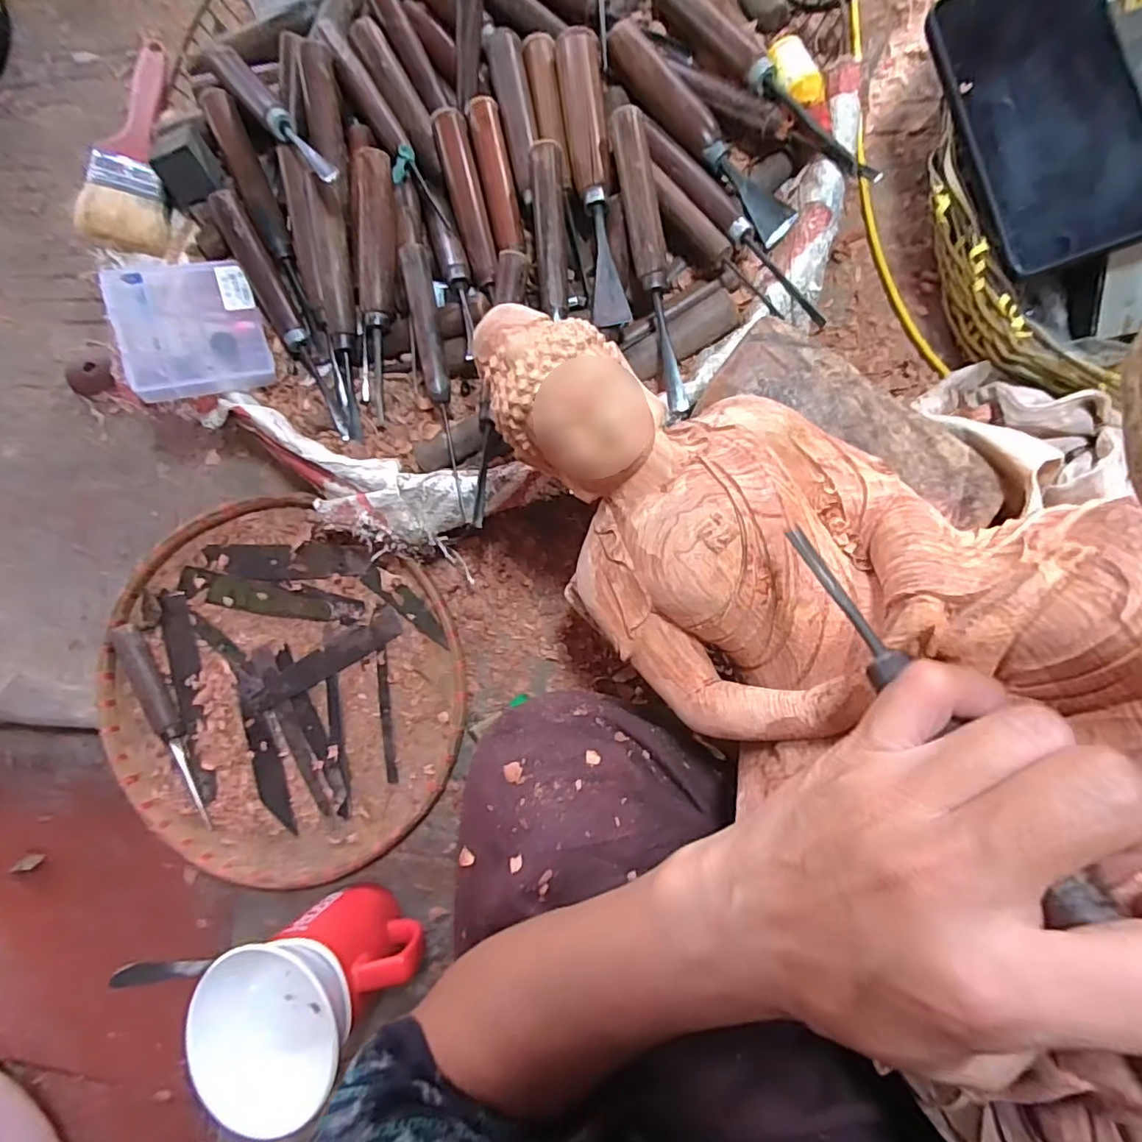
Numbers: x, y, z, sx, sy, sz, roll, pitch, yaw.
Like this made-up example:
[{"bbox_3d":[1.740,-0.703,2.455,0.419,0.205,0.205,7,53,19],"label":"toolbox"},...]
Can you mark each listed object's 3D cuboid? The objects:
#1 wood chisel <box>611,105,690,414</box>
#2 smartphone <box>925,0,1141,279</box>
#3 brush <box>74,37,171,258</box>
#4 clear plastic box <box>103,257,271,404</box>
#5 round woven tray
[{"bbox_3d":[0.048,-0.186,0.348,0.020,0.016,0.177,-10,85,8],"label":"wood chisel"},{"bbox_3d":[0.251,-0.243,0.307,0.077,0.006,0.159,-15,87,18],"label":"smartphone"},{"bbox_3d":[-0.305,-0.300,0.407,0.047,0.014,0.173,5,73,-35],"label":"brush"},{"bbox_3d":[-0.259,-0.165,0.399,0.087,0.023,0.084,-17,98,-17],"label":"clear plastic box"},{"bbox_3d":[-0.230,0.097,0.461,0.289,0.023,0.288,0,87,8],"label":"round woven tray"}]

